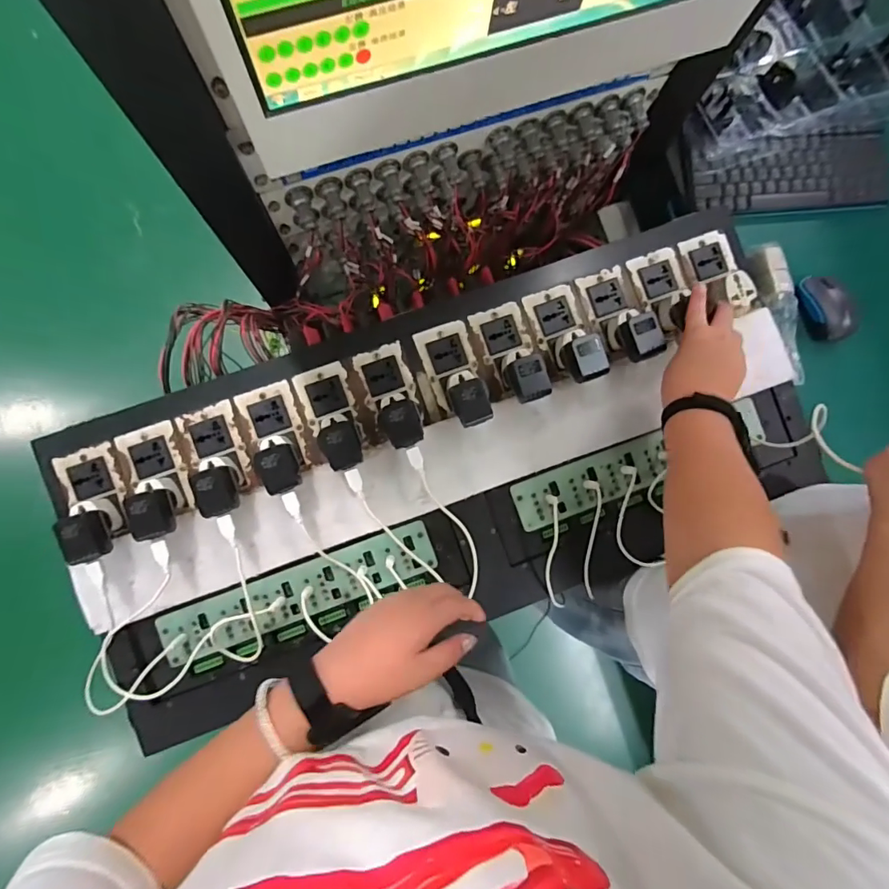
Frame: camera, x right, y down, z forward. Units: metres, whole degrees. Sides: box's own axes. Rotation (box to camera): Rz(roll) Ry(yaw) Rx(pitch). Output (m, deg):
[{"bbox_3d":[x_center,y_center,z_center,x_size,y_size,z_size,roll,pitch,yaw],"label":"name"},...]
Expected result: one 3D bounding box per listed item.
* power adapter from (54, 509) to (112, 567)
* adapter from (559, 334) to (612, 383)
[{"bbox_3d":[-0.372,0.094,0.492,0.040,0.023,0.053,-25,88,-6],"label":"power adapter"},{"bbox_3d":[0.156,-0.095,0.526,0.040,0.024,0.047,-21,88,-6],"label":"adapter"}]

